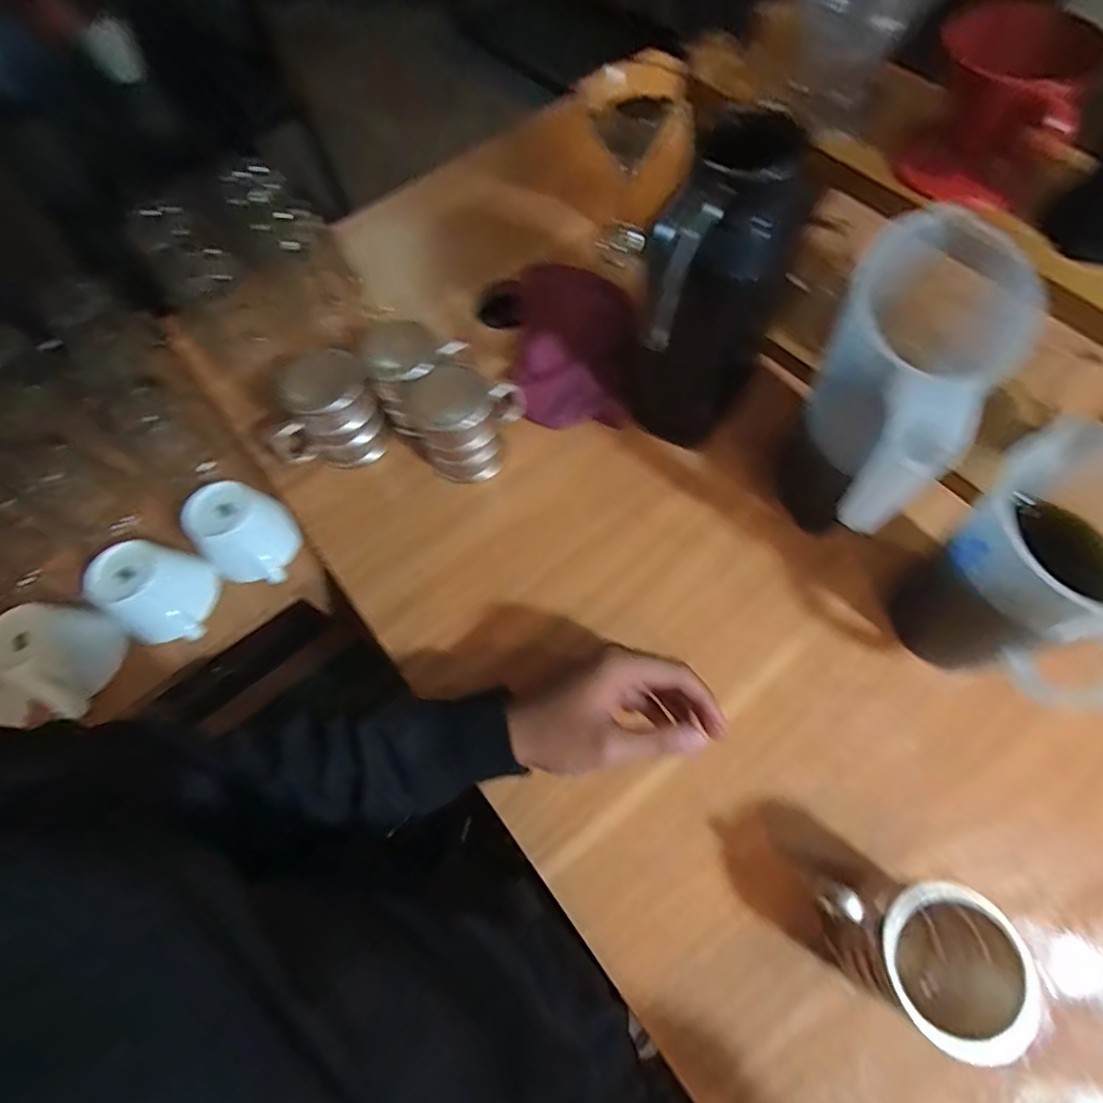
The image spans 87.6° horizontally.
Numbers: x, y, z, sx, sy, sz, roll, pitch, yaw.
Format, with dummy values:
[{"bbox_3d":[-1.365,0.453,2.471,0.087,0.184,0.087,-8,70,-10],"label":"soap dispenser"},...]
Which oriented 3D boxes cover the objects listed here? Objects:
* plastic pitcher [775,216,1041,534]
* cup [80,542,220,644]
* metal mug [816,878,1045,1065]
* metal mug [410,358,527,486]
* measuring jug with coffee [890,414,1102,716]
[{"bbox_3d":[0.235,-0.097,0.432,0.096,0.218,0.173,28,71,15],"label":"plastic pitcher"},{"bbox_3d":[-0.367,0.039,0.528,0.079,0.065,0.078,-1,66,3],"label":"cup"},{"bbox_3d":[0.219,0.239,0.342,0.072,0.088,0.075,-1,66,3],"label":"metal mug"},{"bbox_3d":[-0.079,-0.127,0.540,0.104,0.088,0.094,-7,66,1],"label":"metal mug"},{"bbox_3d":[0.326,0.027,0.392,0.093,0.173,0.141,-19,66,-5],"label":"measuring jug with coffee"}]

